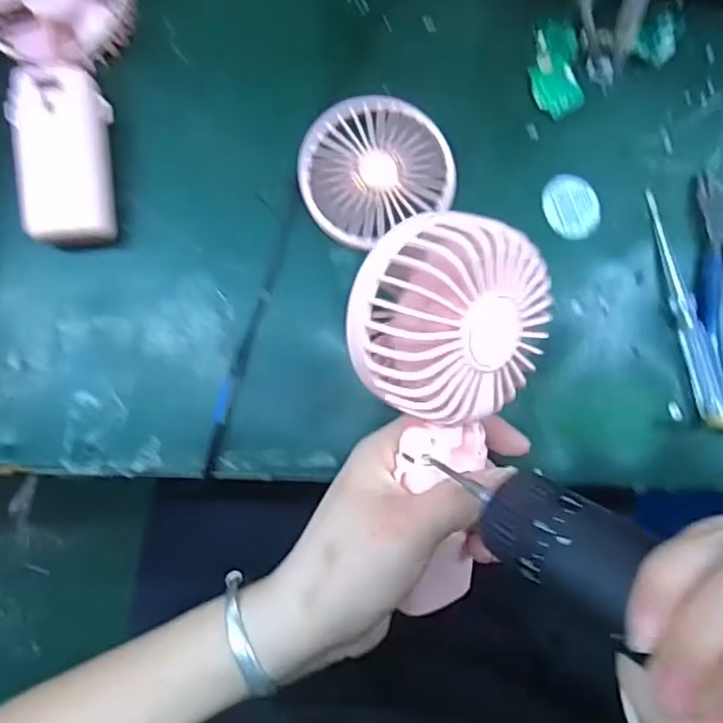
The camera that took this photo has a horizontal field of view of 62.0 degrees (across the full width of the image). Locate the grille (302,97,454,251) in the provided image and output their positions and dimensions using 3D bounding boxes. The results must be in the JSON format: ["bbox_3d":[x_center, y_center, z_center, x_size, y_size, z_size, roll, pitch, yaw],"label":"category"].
[{"bbox_3d":[0.008,-0.114,0.354,0.087,0.012,0.081,0,84,-2],"label":"grille"}]

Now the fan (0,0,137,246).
[{"bbox_3d":[-0.176,-0.163,0.342,0.086,0.031,0.189,-3,84,-2],"label":"fan"}]

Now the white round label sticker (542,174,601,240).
[{"bbox_3d":[0.126,-0.093,0.359,0.039,0.004,0.035,44,85,3],"label":"white round label sticker"}]

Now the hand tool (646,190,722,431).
[{"bbox_3d":[0.188,-0.031,0.346,0.015,0.020,0.140,-12,85,-3],"label":"hand tool"}]

